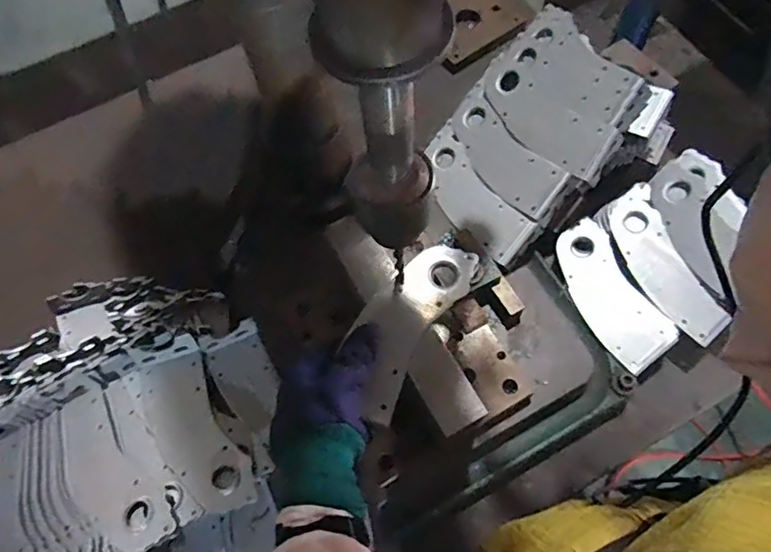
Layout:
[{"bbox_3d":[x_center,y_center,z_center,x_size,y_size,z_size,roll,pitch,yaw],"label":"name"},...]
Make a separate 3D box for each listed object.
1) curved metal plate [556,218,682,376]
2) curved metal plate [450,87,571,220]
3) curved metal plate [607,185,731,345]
[{"bbox_3d":[0.254,0.018,0.613,0.074,0.007,0.174,-28,65,2],"label":"curved metal plate"},{"bbox_3d":[0.134,-0.144,0.630,0.067,0.005,0.177,-41,62,12],"label":"curved metal plate"},{"bbox_3d":[0.313,-0.014,0.613,0.064,0.018,0.189,-20,69,-5],"label":"curved metal plate"}]

